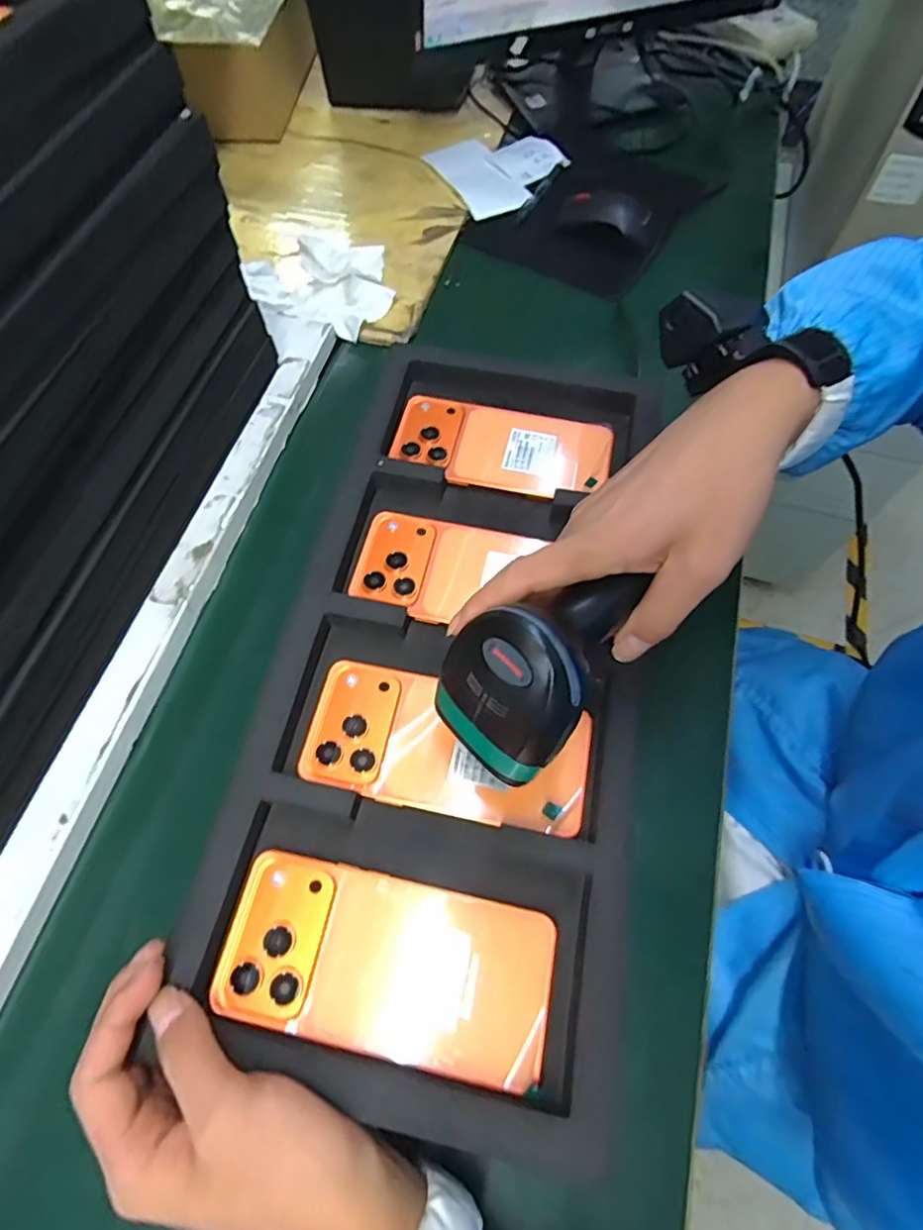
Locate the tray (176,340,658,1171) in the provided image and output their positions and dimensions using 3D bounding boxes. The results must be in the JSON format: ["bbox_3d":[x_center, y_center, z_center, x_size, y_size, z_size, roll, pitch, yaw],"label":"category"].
[{"bbox_3d":[-0.001,0.018,0.369,0.215,0.033,0.474,7,64,3],"label":"tray"}]

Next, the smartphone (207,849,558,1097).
[{"bbox_3d":[-0.037,0.174,0.291,0.161,0.006,0.076,12,64,5],"label":"smartphone"}]

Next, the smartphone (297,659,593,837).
[{"bbox_3d":[-0.008,0.076,0.337,0.161,0.008,0.076,14,64,6],"label":"smartphone"}]

